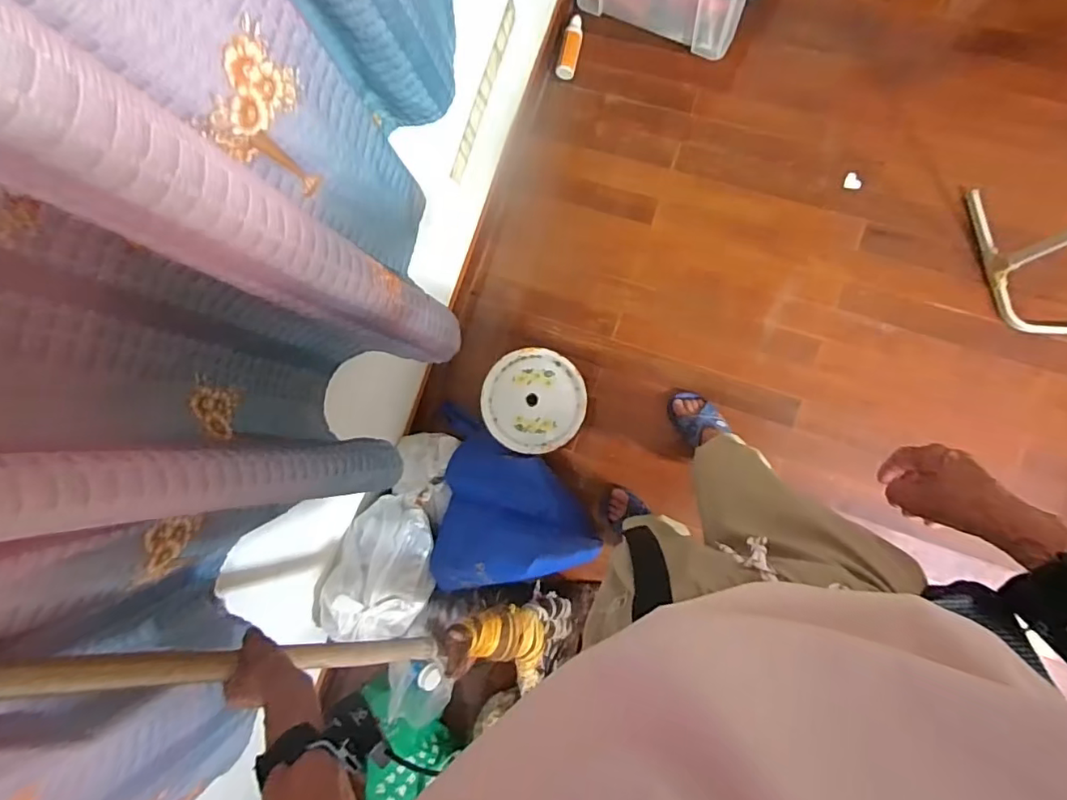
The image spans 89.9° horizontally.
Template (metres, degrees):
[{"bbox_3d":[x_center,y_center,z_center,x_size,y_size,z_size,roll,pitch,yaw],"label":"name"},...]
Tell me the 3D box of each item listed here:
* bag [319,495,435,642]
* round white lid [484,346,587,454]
[{"bbox_3d":[-0.305,0.332,1.055,0.182,0.118,0.254,6,87,9],"label":"bag"},{"bbox_3d":[-0.001,0.001,1.046,0.198,0.037,0.199,-1,86,9],"label":"round white lid"}]

